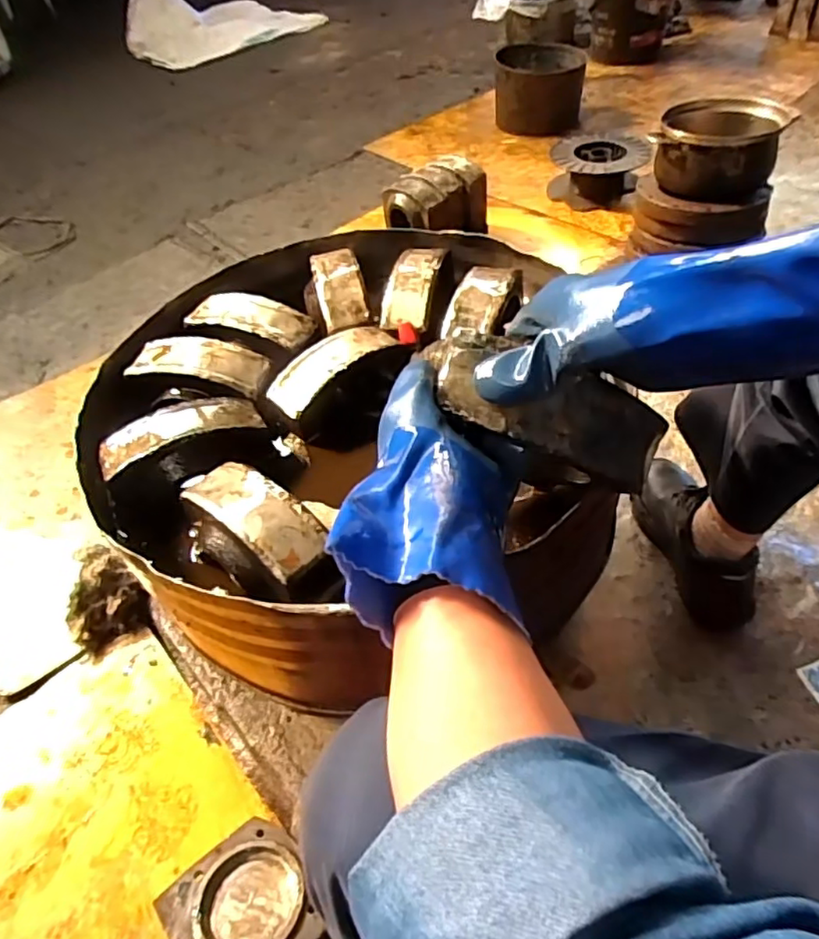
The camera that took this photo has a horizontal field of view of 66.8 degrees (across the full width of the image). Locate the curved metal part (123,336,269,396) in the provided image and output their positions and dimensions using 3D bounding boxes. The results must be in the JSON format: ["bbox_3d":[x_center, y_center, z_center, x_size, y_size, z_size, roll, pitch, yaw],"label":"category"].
[{"bbox_3d":[-0.238,-0.123,0.706,0.147,0.028,0.057,6,50,10],"label":"curved metal part"}]

